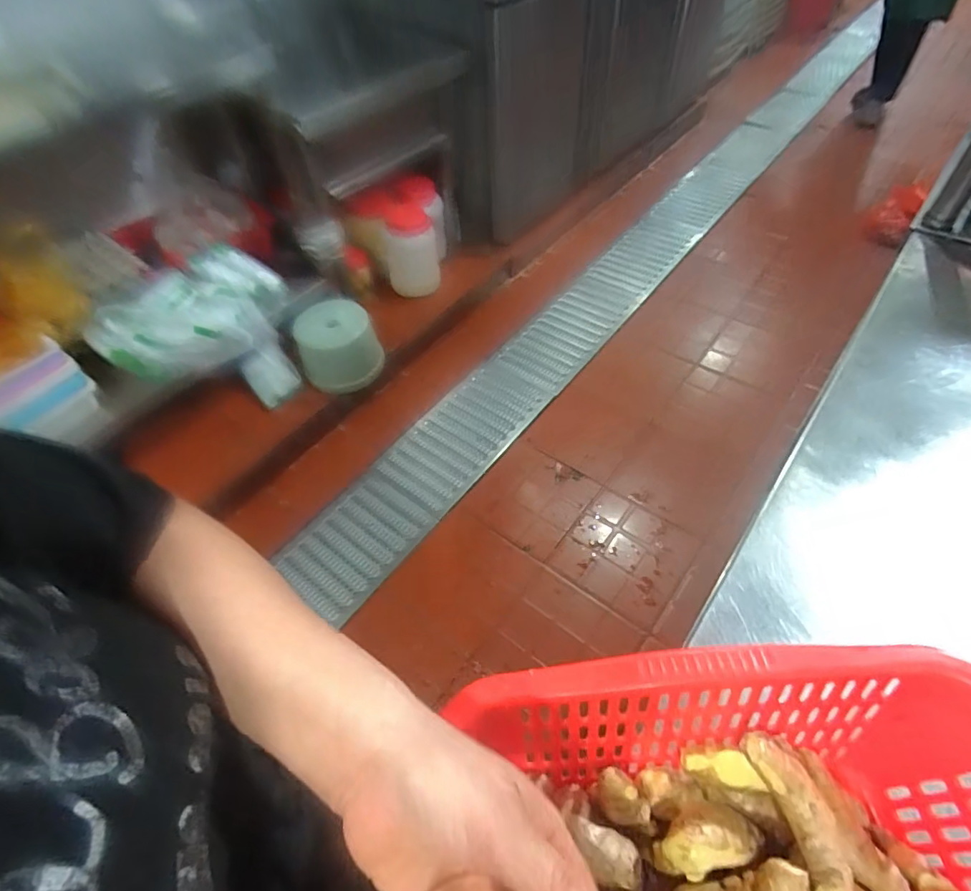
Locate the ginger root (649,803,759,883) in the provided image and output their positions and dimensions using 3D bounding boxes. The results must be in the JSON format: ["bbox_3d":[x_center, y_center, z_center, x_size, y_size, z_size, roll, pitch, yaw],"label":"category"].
[{"bbox_3d":[0.132,0.237,0.315,0.060,0.033,0.032,-11,52,-5],"label":"ginger root"}]

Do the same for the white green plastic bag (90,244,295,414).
[{"bbox_3d":[-0.804,-0.331,1.554,0.417,0.346,0.364,-6,52,-2],"label":"white green plastic bag"}]

